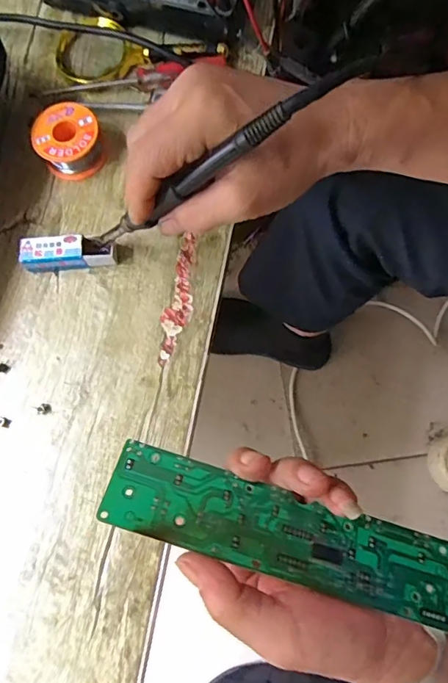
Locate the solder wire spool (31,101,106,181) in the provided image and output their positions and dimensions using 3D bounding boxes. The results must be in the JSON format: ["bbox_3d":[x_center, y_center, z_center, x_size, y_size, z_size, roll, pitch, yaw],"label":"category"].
[{"bbox_3d":[-0.128,-0.167,0.412,0.052,0.030,0.053,0,75,1],"label":"solder wire spool"}]

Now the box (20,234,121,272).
[{"bbox_3d":[-0.125,-0.072,0.403,0.074,0.022,0.023,-5,75,0],"label":"box"}]

